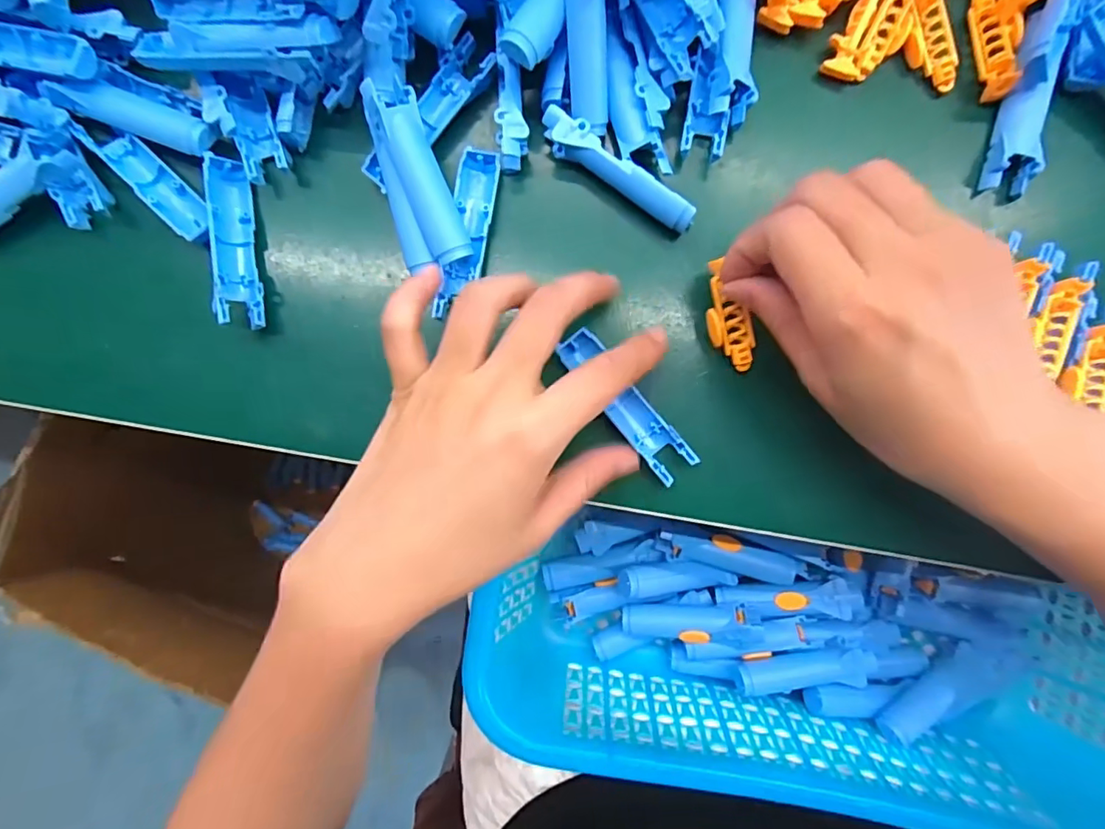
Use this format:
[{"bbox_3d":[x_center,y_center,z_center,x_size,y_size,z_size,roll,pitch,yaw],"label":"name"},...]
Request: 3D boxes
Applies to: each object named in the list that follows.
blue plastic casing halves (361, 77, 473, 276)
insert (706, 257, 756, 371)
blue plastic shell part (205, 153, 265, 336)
[{"bbox_3d":[-0.060,-0.101,0.225,0.028,0.011,0.073,-17,104,1],"label":"blue plastic casing halves"},{"bbox_3d":[0.075,-0.042,0.226,0.018,0.005,0.048,-25,101,1],"label":"insert"},{"bbox_3d":[-0.145,-0.079,0.235,0.015,0.012,0.079,-8,87,2],"label":"blue plastic shell part"}]

